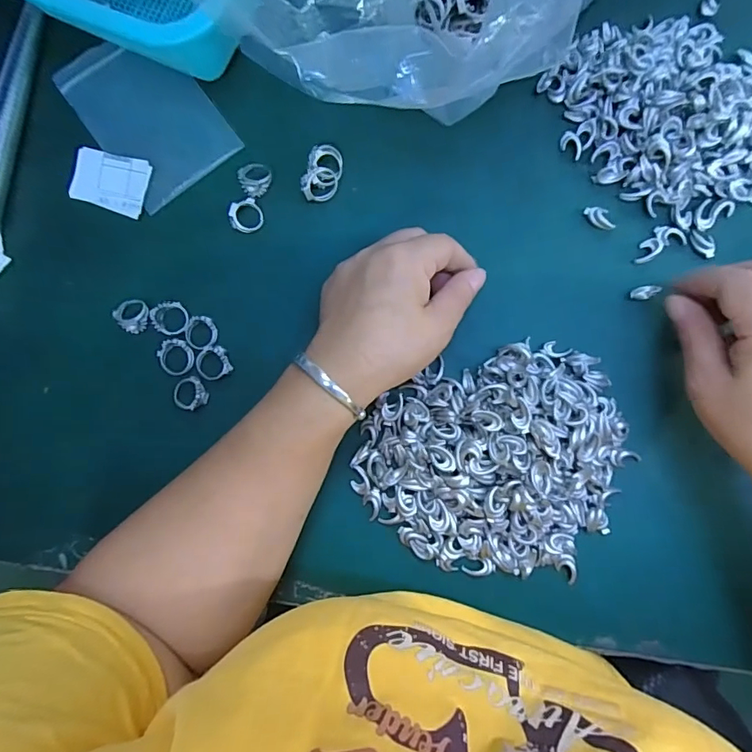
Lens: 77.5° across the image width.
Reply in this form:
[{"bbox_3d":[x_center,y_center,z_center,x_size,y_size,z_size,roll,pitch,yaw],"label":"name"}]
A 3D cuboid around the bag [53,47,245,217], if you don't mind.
[{"bbox_3d":[-0.157,-0.181,0.319,0.078,0.004,0.119,-37,85,0],"label":"bag"}]

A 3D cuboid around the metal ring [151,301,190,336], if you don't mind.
[{"bbox_3d":[-0.137,-0.038,0.310,0.027,0.005,0.022,3,86,3],"label":"metal ring"}]

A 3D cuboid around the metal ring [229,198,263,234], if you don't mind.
[{"bbox_3d":[-0.086,-0.106,0.312,0.022,0.004,0.021,-4,101,-20],"label":"metal ring"}]

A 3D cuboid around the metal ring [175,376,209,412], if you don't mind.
[{"bbox_3d":[-0.122,0.011,0.307,0.019,0.008,0.021,-26,85,1],"label":"metal ring"}]

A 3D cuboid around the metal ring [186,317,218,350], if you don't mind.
[{"bbox_3d":[-0.116,-0.029,0.309,0.019,0.007,0.021,2,86,3],"label":"metal ring"}]

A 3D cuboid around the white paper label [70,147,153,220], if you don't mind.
[{"bbox_3d":[-0.179,-0.132,0.316,0.051,0.004,0.038,19,87,4],"label":"white paper label"}]

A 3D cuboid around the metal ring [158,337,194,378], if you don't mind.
[{"bbox_3d":[-0.131,-0.012,0.306,0.021,0.007,0.023,0,86,3],"label":"metal ring"}]

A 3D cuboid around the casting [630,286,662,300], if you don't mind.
[{"bbox_3d":[0.173,-0.054,0.301,0.019,0.005,0.008,-21,86,2],"label":"casting"}]

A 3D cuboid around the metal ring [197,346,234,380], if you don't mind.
[{"bbox_3d":[-0.108,-0.009,0.308,0.021,0.007,0.021,0,86,3],"label":"metal ring"}]

